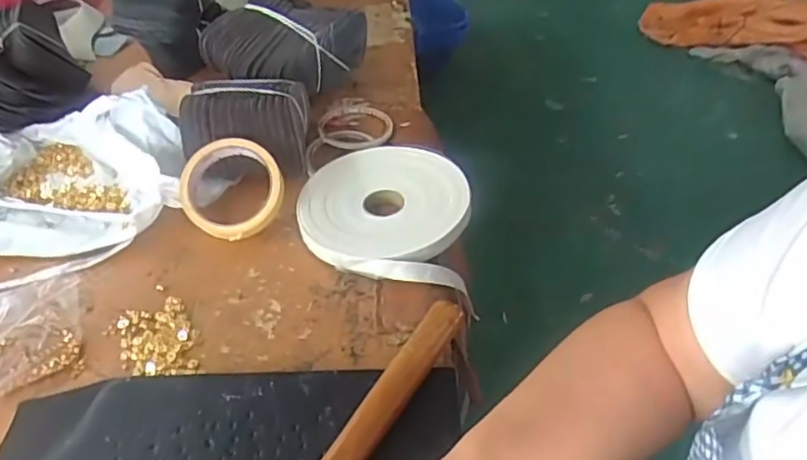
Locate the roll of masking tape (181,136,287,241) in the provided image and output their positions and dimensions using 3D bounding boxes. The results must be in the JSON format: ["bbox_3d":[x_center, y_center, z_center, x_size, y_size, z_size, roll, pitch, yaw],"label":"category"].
[{"bbox_3d":[-0.163,-0.039,0.587,0.095,0.022,0.095,0,79,-1],"label":"roll of masking tape"}]

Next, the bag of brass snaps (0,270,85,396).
[{"bbox_3d":[-0.328,0.084,0.481,0.139,0.028,0.106,-18,45,-20],"label":"bag of brass snaps"}]

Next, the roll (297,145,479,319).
[{"bbox_3d":[-0.017,-0.020,0.588,0.155,0.034,0.173,0,42,-1],"label":"roll"}]

